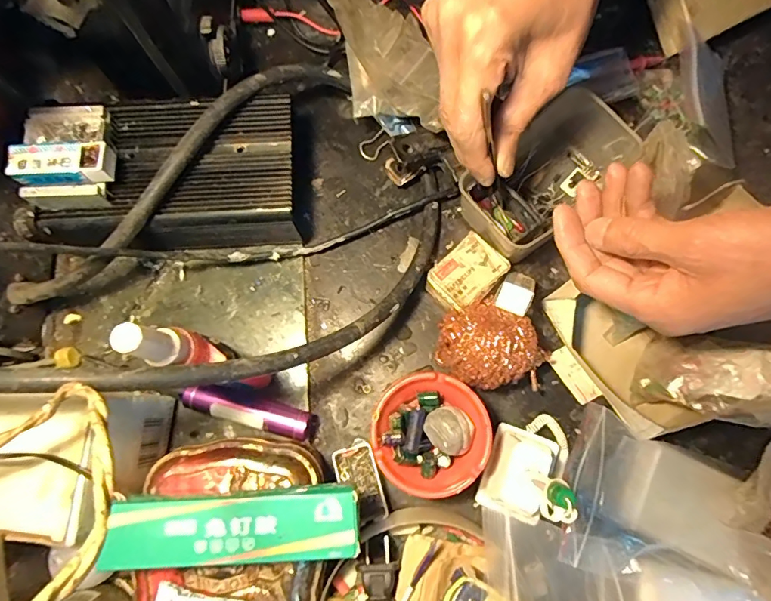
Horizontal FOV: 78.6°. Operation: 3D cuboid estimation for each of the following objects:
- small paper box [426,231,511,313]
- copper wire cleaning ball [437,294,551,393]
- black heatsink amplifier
[{"bbox_3d":[0.061,-0.019,0.366,0.058,0.026,0.040,-41,80,-8],"label":"small paper box"},{"bbox_3d":[0.070,0.031,0.334,0.064,0.051,0.060,0,77,1],"label":"copper wire cleaning ball"},{"bbox_3d":[-0.154,-0.093,0.352,0.176,0.040,0.108,-4,77,0],"label":"black heatsink amplifier"}]

